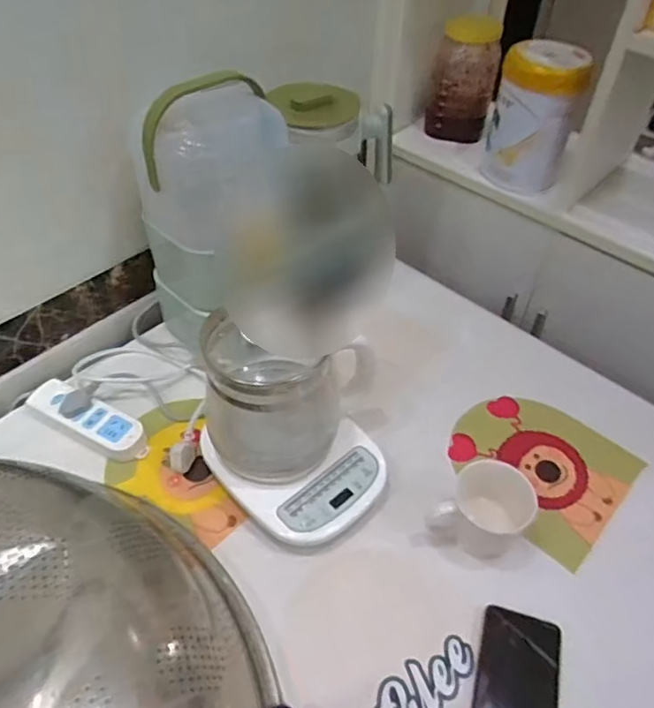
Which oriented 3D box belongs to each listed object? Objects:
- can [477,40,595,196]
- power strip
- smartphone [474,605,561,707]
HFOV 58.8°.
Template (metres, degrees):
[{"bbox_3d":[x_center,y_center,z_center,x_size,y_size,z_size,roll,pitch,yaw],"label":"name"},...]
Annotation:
[{"bbox_3d":[0.320,-0.367,0.903,0.119,0.196,0.104,13,48,11],"label":"can"},{"bbox_3d":[-0.303,0.083,0.734,0.170,0.037,0.057,22,50,18],"label":"power strip"},{"bbox_3d":[0.178,0.327,0.547,0.074,0.008,0.156,12,55,13],"label":"smartphone"}]

